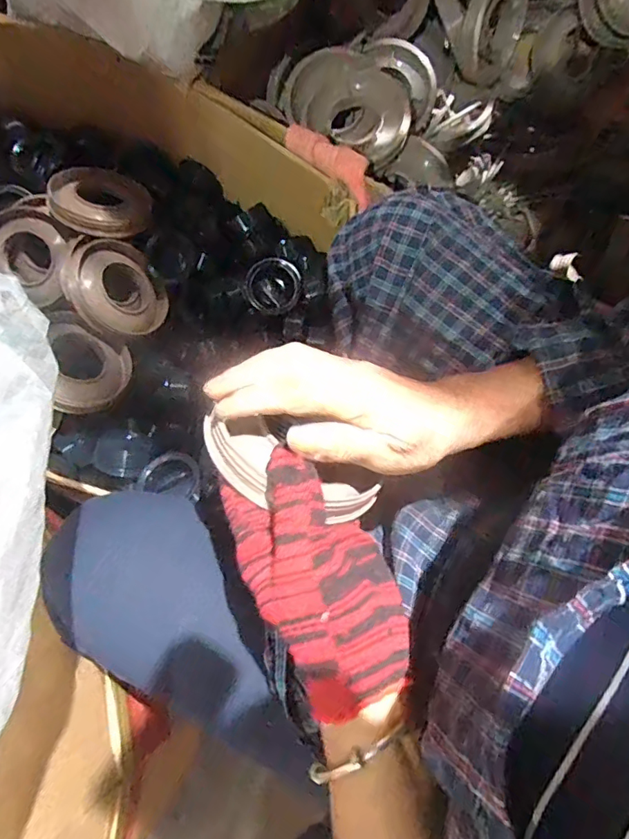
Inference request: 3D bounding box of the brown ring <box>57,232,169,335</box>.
[{"bbox_3d":[-0.255,-0.169,0.627,0.111,0.040,0.135,-21,86,-40],"label":"brown ring"}]

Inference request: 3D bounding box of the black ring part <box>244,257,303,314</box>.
[{"bbox_3d":[-0.052,-0.168,0.630,0.072,0.027,0.064,-6,75,-3],"label":"black ring part"}]

